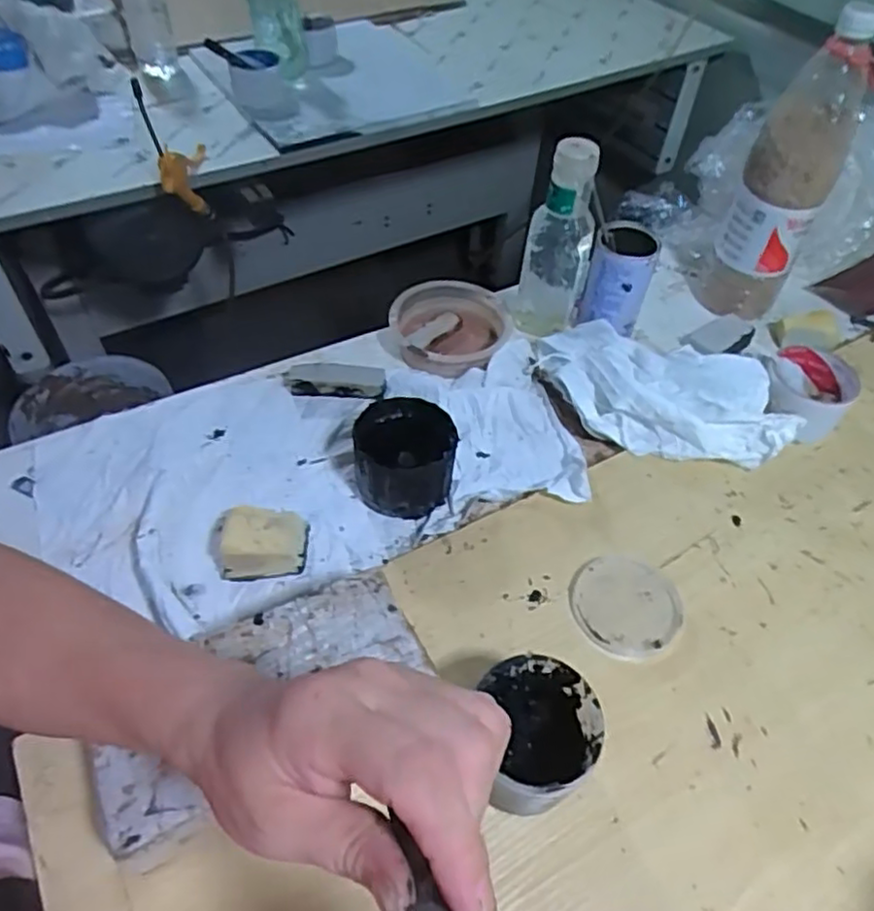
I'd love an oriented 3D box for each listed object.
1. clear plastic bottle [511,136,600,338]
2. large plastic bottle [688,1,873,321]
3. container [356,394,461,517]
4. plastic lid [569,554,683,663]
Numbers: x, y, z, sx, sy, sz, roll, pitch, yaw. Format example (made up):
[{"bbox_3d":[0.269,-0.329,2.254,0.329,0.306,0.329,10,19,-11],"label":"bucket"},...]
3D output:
[{"bbox_3d":[0.124,-0.223,0.697,0.067,0.187,0.056,10,51,5],"label":"clear plastic bottle"},{"bbox_3d":[0.352,-0.278,0.705,0.097,0.295,0.076,21,53,14],"label":"large plastic bottle"},{"bbox_3d":[-0.028,0.000,0.596,0.084,0.066,0.080,1,51,-2],"label":"container"},{"bbox_3d":[0.151,0.117,0.540,0.088,0.008,0.084,1,51,-2],"label":"plastic lid"}]

